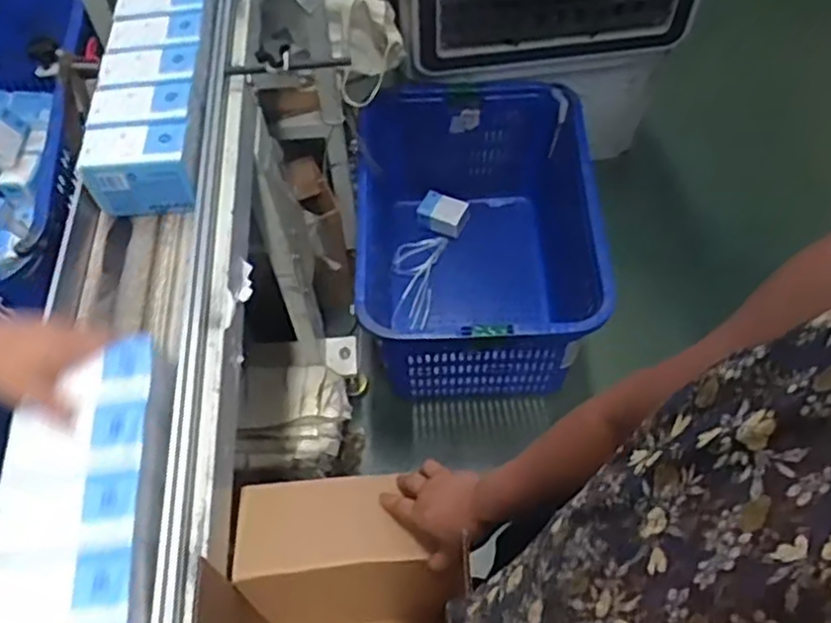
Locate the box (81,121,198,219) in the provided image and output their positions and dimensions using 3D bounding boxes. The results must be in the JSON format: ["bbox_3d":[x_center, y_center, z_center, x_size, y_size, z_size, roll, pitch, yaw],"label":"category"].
[{"bbox_3d":[-0.317,-0.168,0.851,0.125,0.079,0.073,-8,58,-3],"label":"box"}]

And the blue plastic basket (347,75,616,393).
[{"bbox_3d":[0.150,-0.167,1.738,0.537,0.403,0.746,-2,58,1],"label":"blue plastic basket"}]

